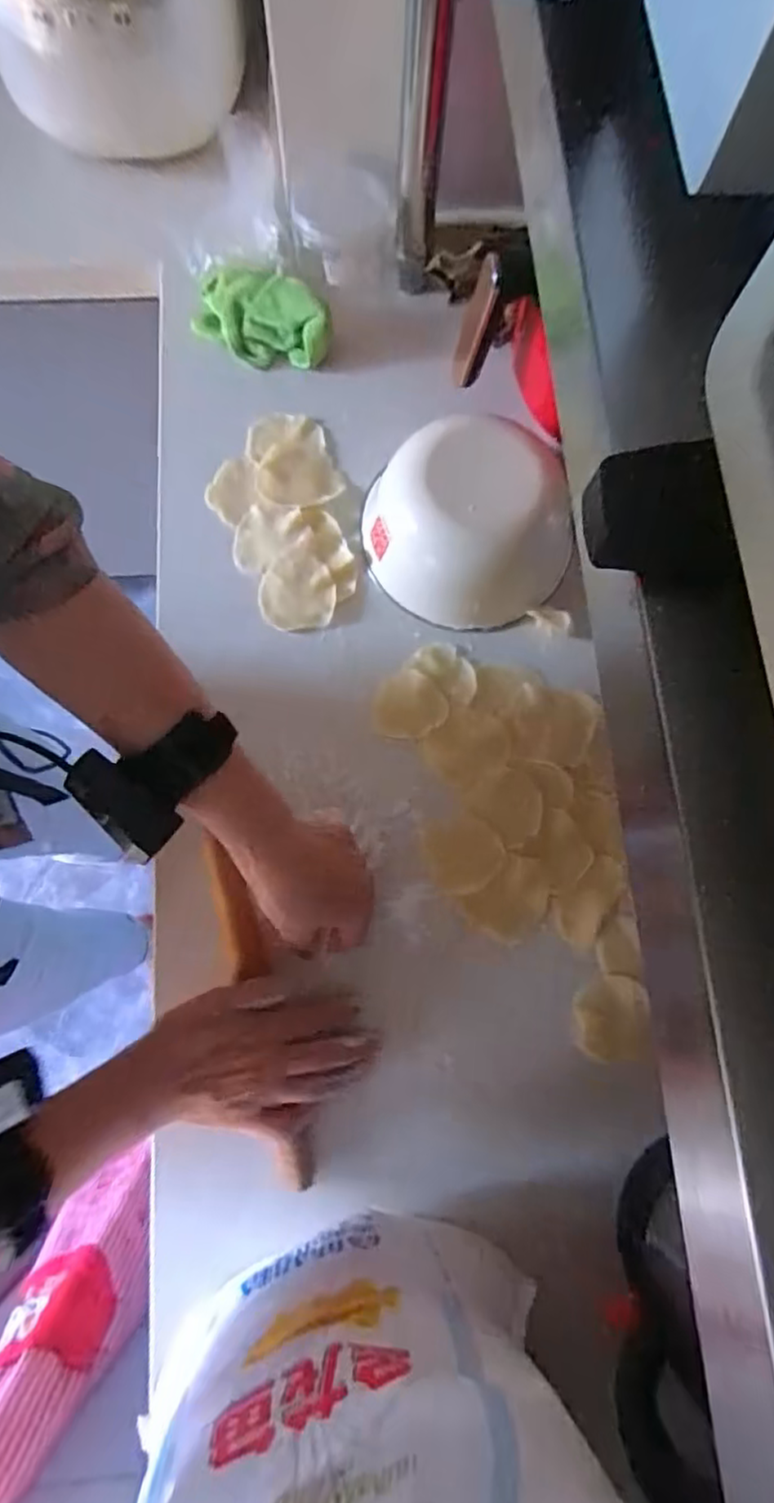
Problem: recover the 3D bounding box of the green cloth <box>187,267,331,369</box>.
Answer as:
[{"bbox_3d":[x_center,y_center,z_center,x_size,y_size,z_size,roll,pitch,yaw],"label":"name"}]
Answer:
[{"bbox_3d":[-0.121,-0.421,0.615,0.139,0.059,0.062,13,79,2],"label":"green cloth"}]

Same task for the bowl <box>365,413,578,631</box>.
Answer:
[{"bbox_3d":[0.072,-0.195,0.550,0.175,0.080,0.152,-14,79,-3],"label":"bowl"}]

